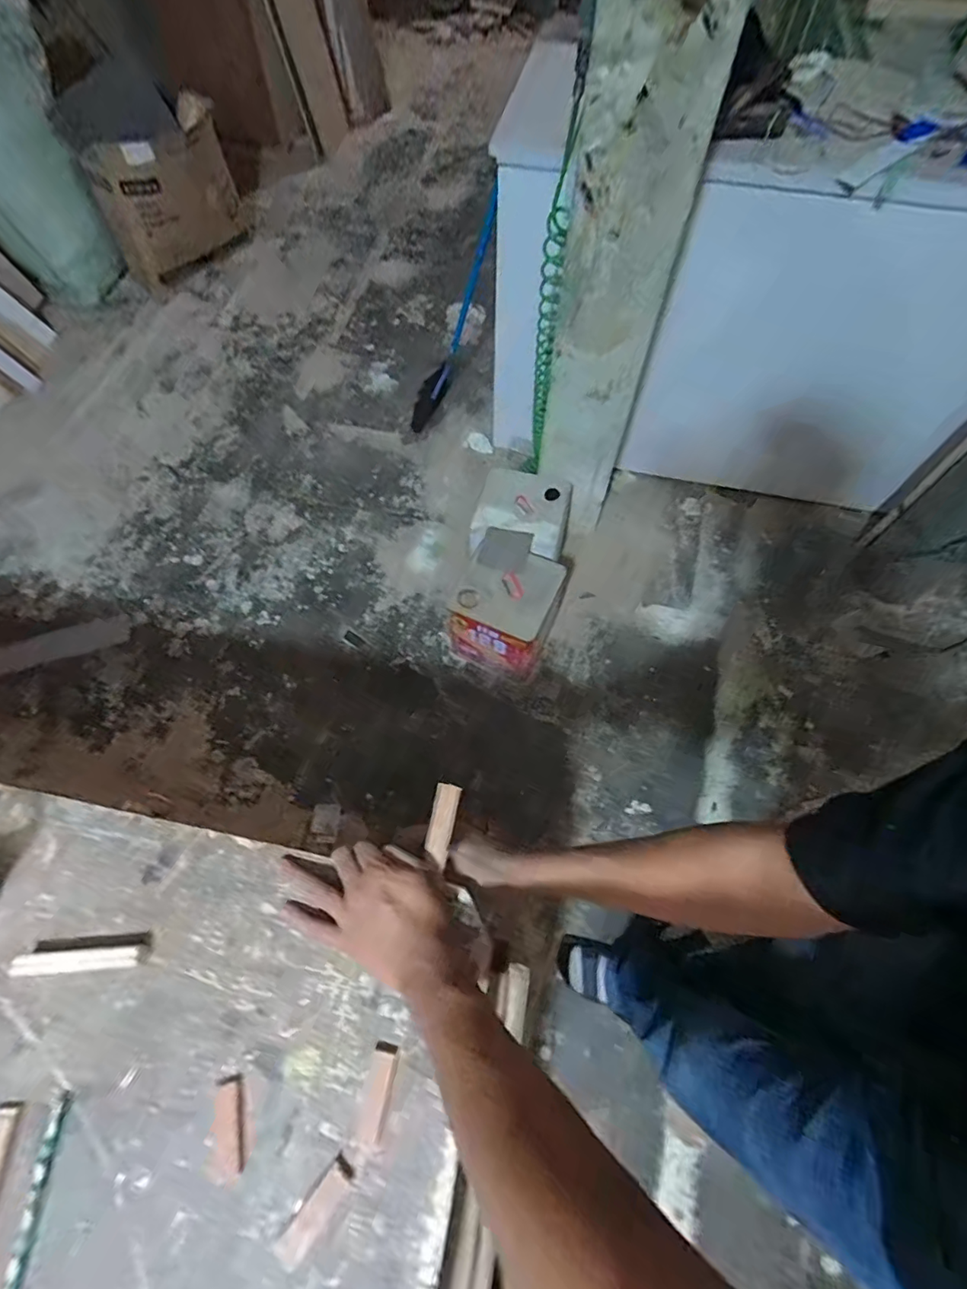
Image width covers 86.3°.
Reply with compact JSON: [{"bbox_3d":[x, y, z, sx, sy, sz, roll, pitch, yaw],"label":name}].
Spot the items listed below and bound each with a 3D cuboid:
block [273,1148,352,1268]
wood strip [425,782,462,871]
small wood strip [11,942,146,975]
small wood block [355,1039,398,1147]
[{"bbox_3d":[-0.118,0.397,0.361,0.019,0.004,0.062,35,67,16],"label":"block"},{"bbox_3d":[-0.039,0.164,0.476,0.025,0.010,0.071,-3,58,21],"label":"wood strip"},{"bbox_3d":[-0.326,0.256,0.422,0.100,0.015,0.016,-3,62,-3],"label":"small wood strip"},{"bbox_3d":[-0.080,0.337,0.389,0.021,0.004,0.059,11,62,4],"label":"small wood block"}]

